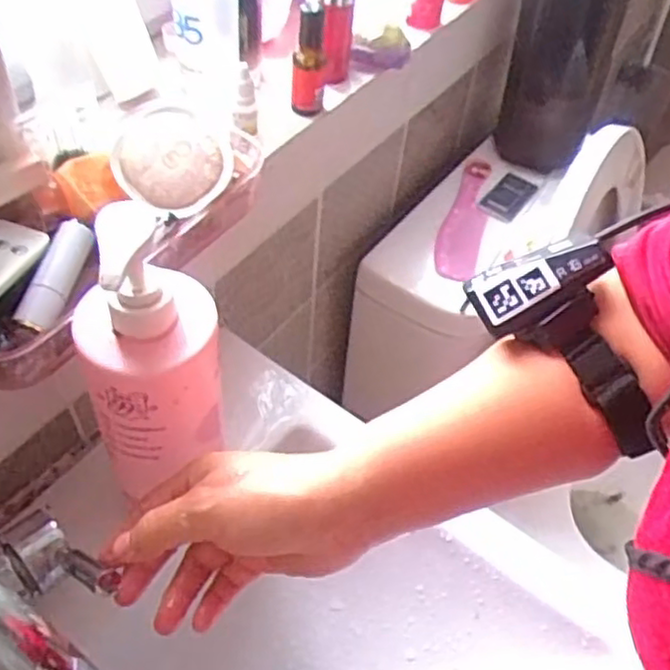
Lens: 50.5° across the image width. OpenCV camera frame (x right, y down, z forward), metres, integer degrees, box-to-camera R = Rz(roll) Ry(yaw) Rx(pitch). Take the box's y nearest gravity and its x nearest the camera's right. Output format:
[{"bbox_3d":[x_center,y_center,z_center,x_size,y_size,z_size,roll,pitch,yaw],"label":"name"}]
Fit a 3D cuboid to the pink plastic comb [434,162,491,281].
[{"bbox_3d":[0.149,-0.136,0.818,0.046,0.015,0.189,15,51,6],"label":"pink plastic comb"}]

